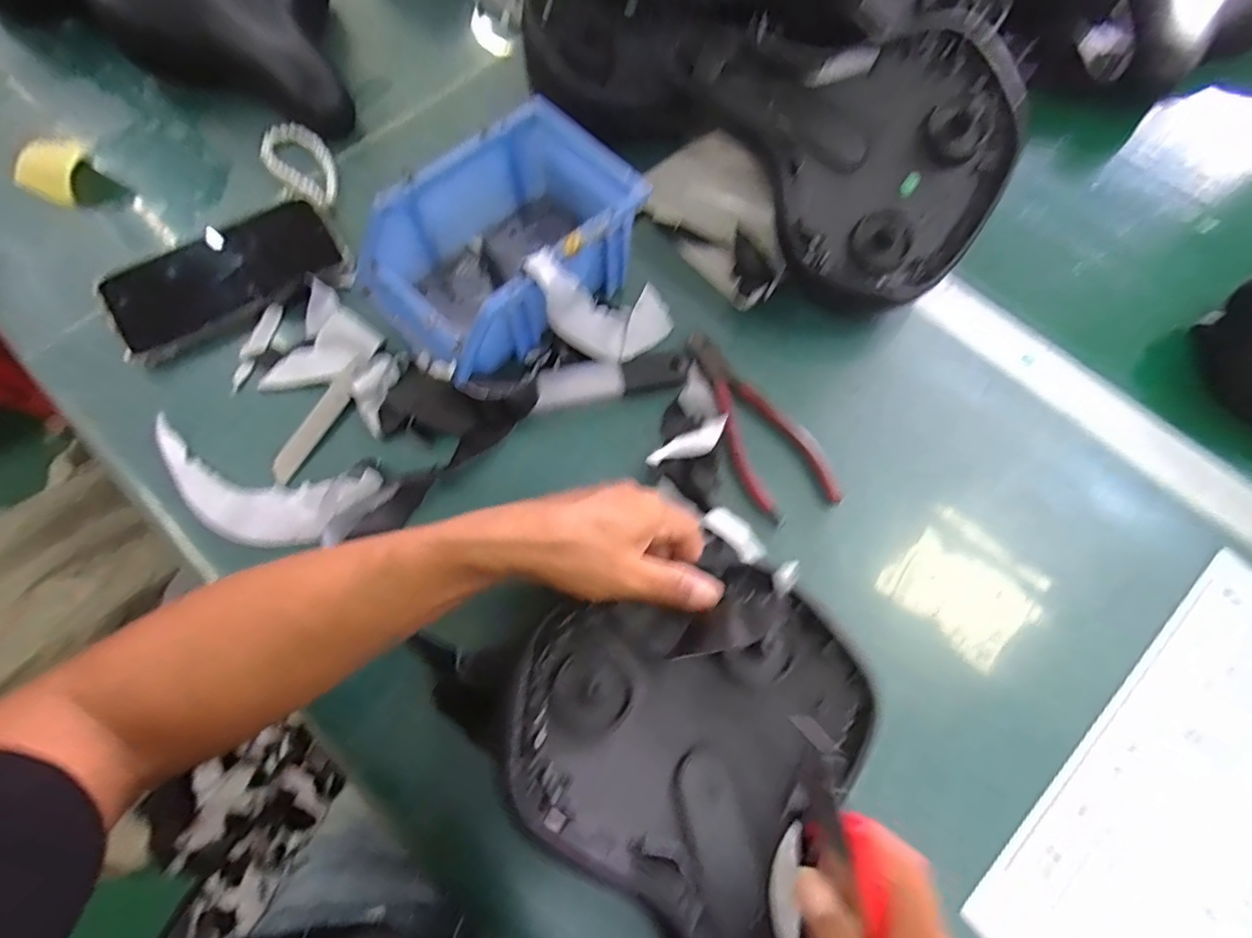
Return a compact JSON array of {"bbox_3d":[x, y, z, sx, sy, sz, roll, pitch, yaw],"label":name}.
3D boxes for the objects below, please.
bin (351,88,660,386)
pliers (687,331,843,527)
[{"bbox_3d":[-0.085,-0.154,0.408,0.120,0.074,0.174,43,72,13],"label":"bin"},{"bbox_3d":[0.089,-0.035,0.404,0.058,0.010,0.146,-23,71,-12],"label":"pliers"}]

